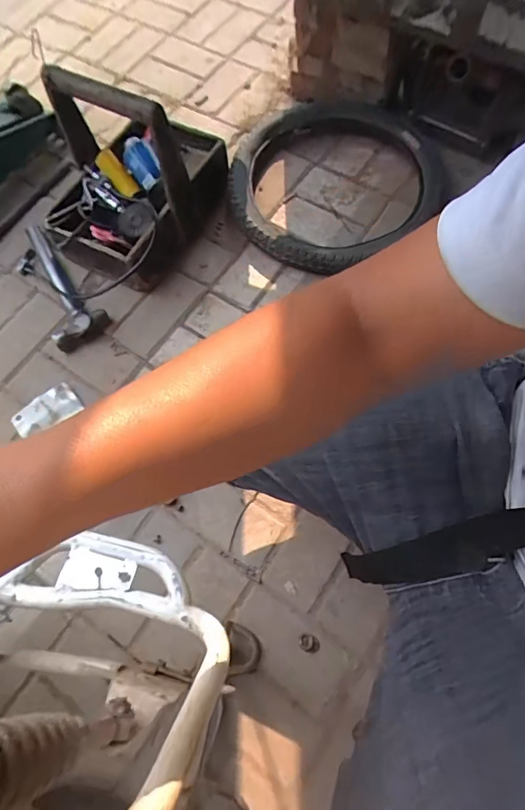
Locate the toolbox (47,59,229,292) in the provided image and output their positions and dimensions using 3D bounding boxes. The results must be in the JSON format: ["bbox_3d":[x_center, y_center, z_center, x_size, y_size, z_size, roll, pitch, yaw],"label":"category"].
[{"bbox_3d":[-0.254,-0.452,0.852,0.252,0.290,0.347,23,71,13],"label":"toolbox"}]

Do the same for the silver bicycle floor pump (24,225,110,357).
[{"bbox_3d":[-0.426,-0.245,0.907,0.109,0.051,0.305,-35,70,-10],"label":"silver bicycle floor pump"}]

